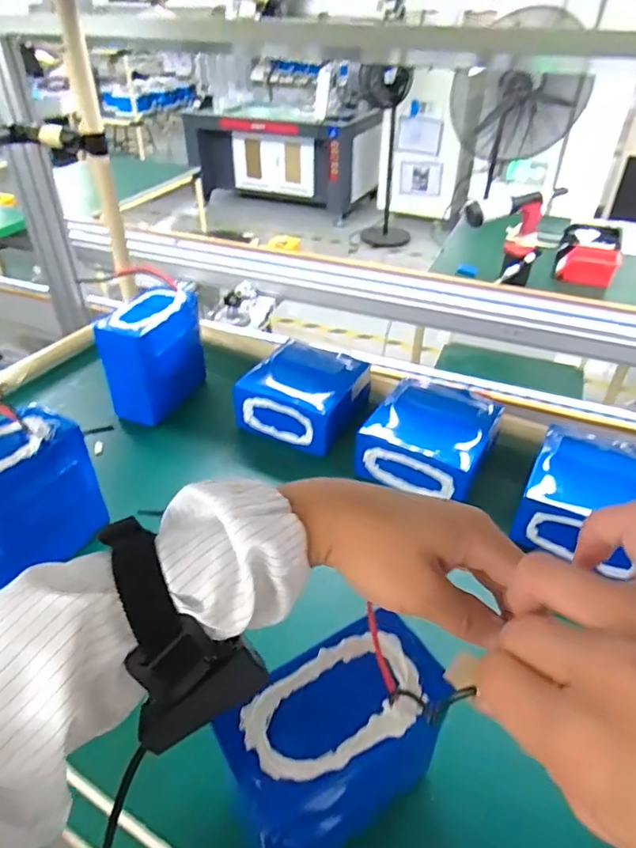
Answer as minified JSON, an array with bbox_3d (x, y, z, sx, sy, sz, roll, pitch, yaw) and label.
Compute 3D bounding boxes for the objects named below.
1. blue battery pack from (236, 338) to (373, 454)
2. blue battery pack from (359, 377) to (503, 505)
[{"bbox_3d":[-0.016,-0.045,0.779,0.152,0.094,0.149,18,42,21],"label":"blue battery pack"},{"bbox_3d":[0.144,0.016,0.697,0.148,0.074,0.145,19,42,21],"label":"blue battery pack"}]

